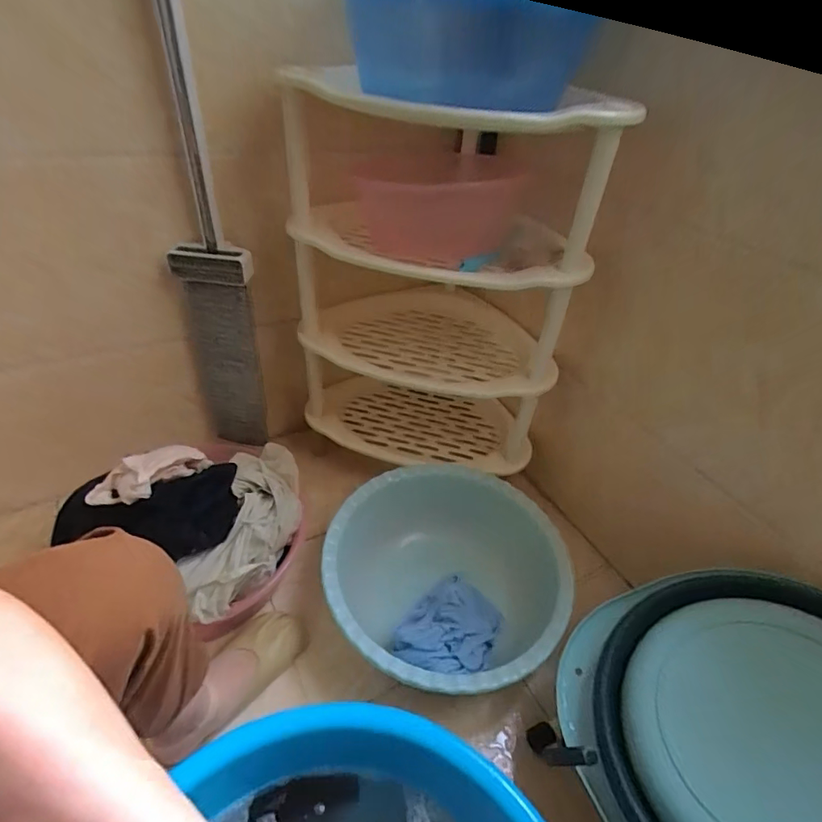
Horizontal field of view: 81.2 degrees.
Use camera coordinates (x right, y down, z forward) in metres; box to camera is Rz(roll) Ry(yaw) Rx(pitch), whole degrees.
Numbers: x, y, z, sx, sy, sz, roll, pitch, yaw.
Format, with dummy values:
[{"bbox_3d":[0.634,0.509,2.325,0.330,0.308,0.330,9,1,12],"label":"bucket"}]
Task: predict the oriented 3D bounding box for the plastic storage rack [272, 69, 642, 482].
[{"bbox_3d":[0.020,-0.200,0.862,0.429,0.629,0.353,-2,39,-10],"label":"plastic storage rack"}]

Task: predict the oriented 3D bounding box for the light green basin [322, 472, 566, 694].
[{"bbox_3d":[0.053,0.266,0.783,0.367,0.125,0.371,3,38,-3],"label":"light green basin"}]

